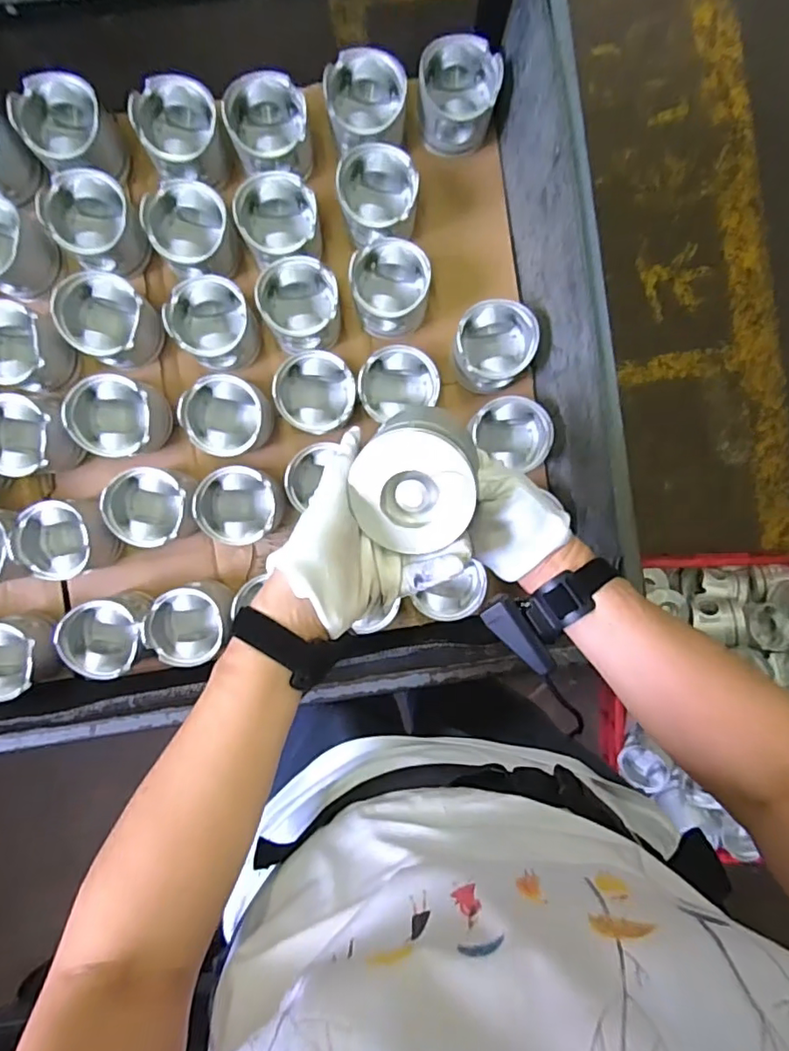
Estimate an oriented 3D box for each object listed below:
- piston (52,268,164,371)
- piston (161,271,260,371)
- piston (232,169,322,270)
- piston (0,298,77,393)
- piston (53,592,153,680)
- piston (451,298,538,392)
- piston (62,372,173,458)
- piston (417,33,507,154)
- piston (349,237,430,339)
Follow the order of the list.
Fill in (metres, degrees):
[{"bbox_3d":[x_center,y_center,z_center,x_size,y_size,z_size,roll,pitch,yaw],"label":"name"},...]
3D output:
[{"bbox_3d":[-0.340,-0.243,0.675,0.096,0.084,0.090,0,92,-2],"label":"piston"},{"bbox_3d":[-0.216,-0.242,0.683,0.094,0.064,0.101,0,92,-2],"label":"piston"},{"bbox_3d":[-0.138,-0.360,0.691,0.091,0.082,0.097,0,92,-2],"label":"piston"},{"bbox_3d":[-0.439,-0.208,0.668,0.106,0.057,0.094,18,92,-3],"label":"piston"},{"bbox_3d":[-0.347,0.133,0.697,0.096,0.071,0.096,13,92,-2],"label":"piston"},{"bbox_3d":[0.118,-0.217,0.687,0.090,0.083,0.092,0,92,-2],"label":"piston"},{"bbox_3d":[-0.330,-0.130,0.691,0.093,0.097,0.096,4,92,-2],"label":"piston"},{"bbox_3d":[0.075,-0.517,0.690,0.101,0.078,0.105,6,92,-2],"label":"piston"},{"bbox_3d":[-0.004,-0.288,0.699,0.091,0.074,0.096,0,92,-2],"label":"piston"}]

